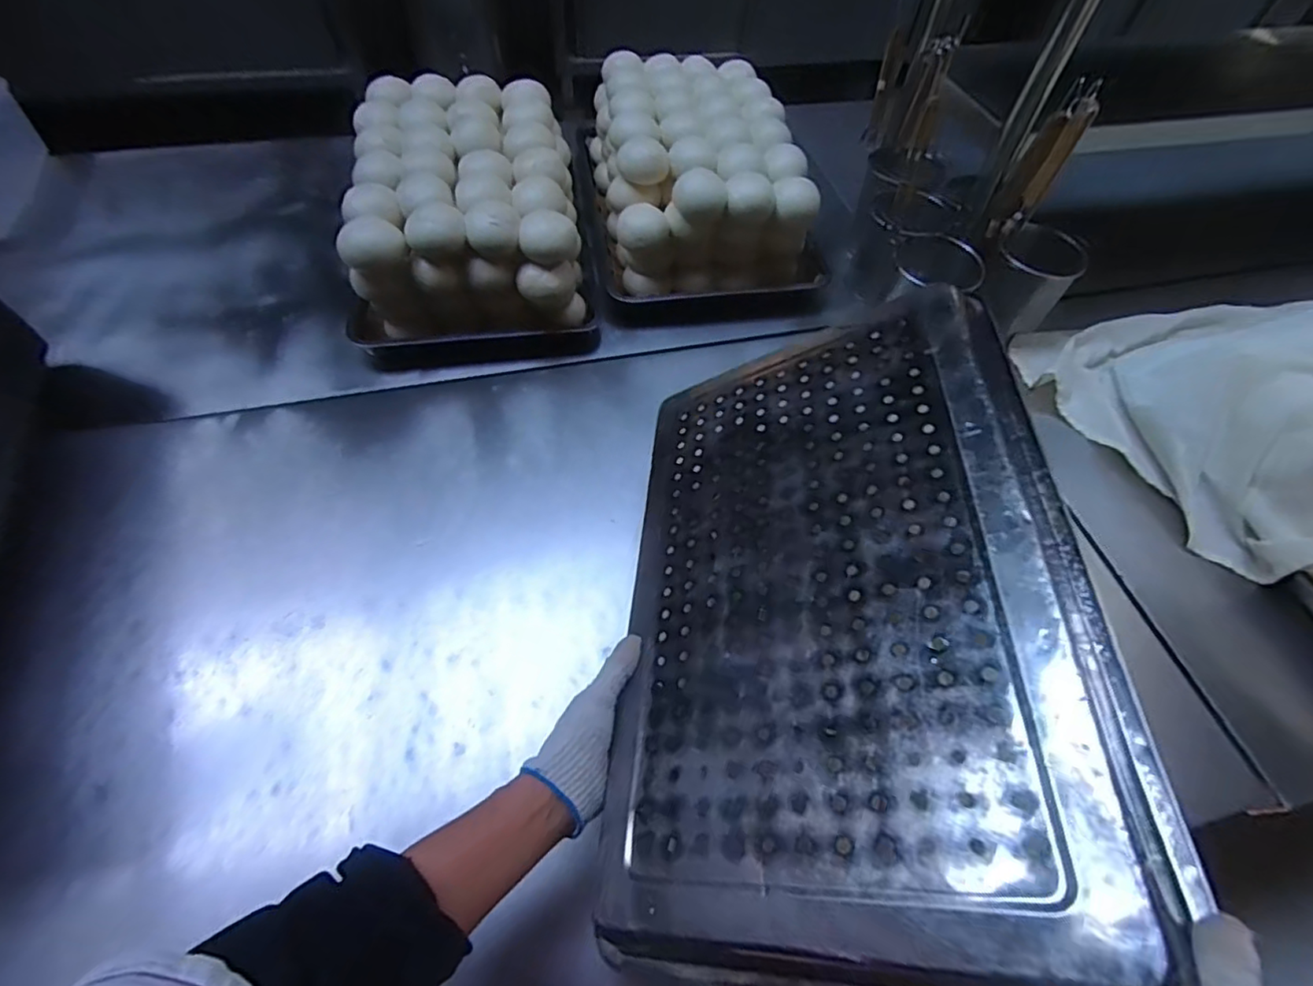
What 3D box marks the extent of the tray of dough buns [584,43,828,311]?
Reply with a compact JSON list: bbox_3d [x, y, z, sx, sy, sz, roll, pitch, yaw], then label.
[{"bbox_3d":[0.068,-0.603,1.100,0.368,0.180,0.553,-7,58,-8],"label":"tray of dough buns"}]

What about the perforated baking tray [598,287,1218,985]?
[{"bbox_3d":[0.141,0.072,0.497,0.357,0.054,0.548,-17,47,30],"label":"perforated baking tray"}]

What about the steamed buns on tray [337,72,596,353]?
[{"bbox_3d":[-0.323,-0.510,1.017,0.362,0.185,0.549,-6,58,-8],"label":"steamed buns on tray"}]

